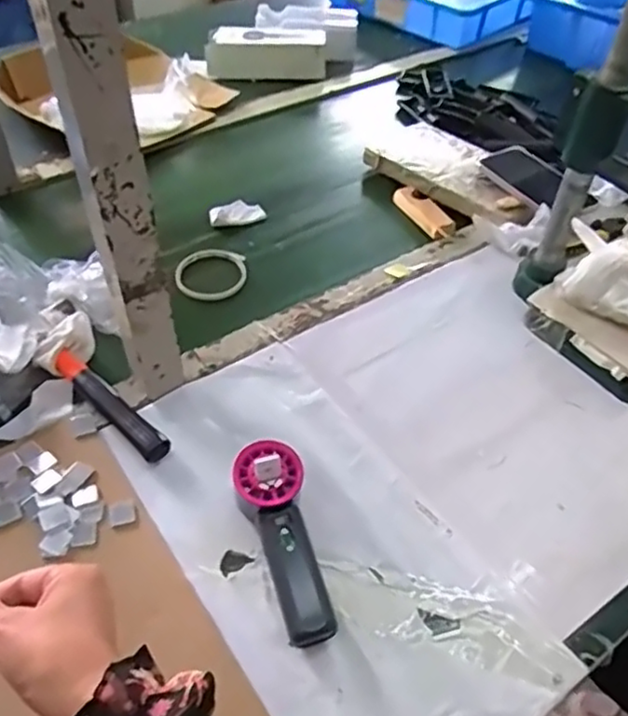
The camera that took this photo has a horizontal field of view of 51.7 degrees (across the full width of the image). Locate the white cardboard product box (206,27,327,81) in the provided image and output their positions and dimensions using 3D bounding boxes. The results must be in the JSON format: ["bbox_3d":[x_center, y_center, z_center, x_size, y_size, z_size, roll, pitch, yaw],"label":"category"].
[{"bbox_3d":[-0.083,-0.524,1.119,0.201,0.055,0.082,-6,49,-7],"label":"white cardboard product box"}]

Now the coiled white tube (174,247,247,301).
[{"bbox_3d":[-0.124,-0.102,0.783,0.084,0.016,0.082,2,49,-2],"label":"coiled white tube"}]

